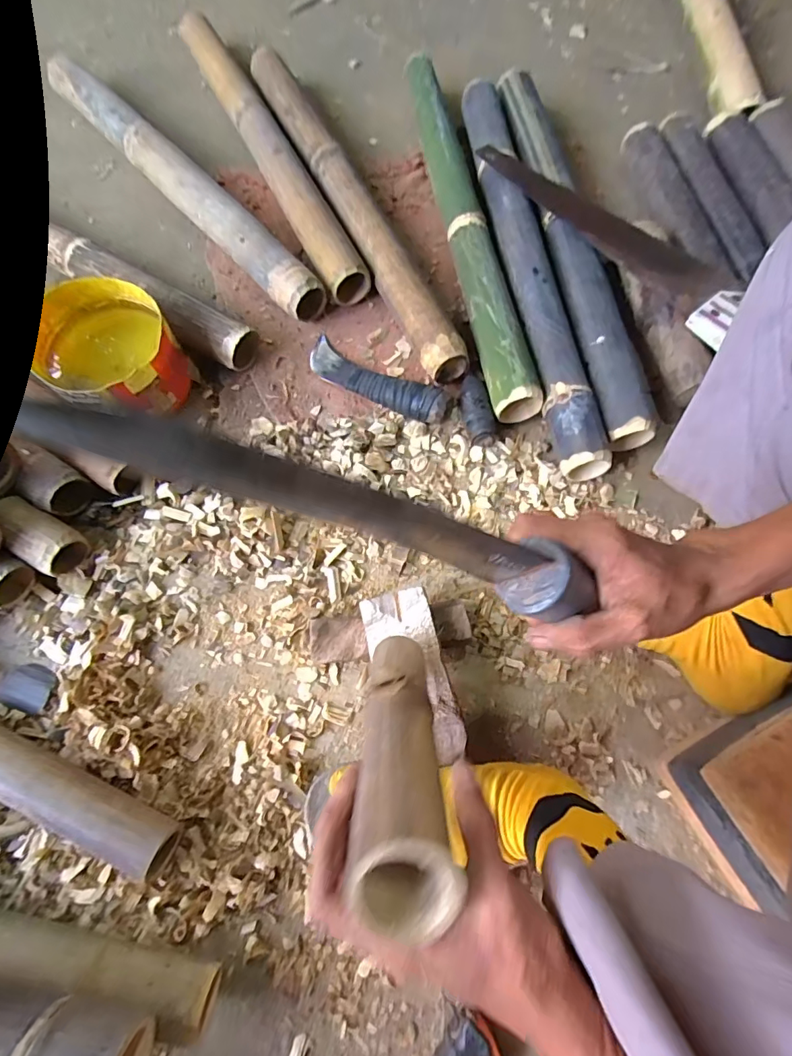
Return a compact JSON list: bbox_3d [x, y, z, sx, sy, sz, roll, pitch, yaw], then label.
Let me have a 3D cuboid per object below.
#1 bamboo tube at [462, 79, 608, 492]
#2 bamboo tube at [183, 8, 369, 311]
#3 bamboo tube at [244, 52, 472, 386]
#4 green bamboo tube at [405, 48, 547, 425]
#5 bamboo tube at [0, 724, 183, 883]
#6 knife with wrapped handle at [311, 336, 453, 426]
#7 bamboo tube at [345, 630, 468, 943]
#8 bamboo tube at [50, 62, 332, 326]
[{"bbox_3d":[0.175,-0.368,0.664,0.068,0.064,0.650,-7,71,-4],"label":"bamboo tube"},{"bbox_3d":[-0.196,-0.579,0.737,0.063,0.062,0.634,-25,73,-9],"label":"bamboo tube"},{"bbox_3d":[-0.071,-0.470,0.689,0.049,0.051,0.637,-24,73,-9],"label":"bamboo tube"},{"bbox_3d":[0.093,-0.445,0.688,0.063,0.062,0.648,-9,71,-4],"label":"green bamboo tube"},{"bbox_3d":[-0.310,0.235,0.432,0.246,0.040,0.050,24,72,6],"label":"bamboo tube"},{"bbox_3d":[-0.025,-0.184,0.611,0.203,0.035,0.047,31,73,9],"label":"knife with wrapped handle"},{"bbox_3d":[0.003,0.128,0.316,0.050,0.236,0.040,3,101,0],"label":"bamboo tube"},{"bbox_3d":[-0.315,-0.506,0.706,0.064,0.067,0.624,-41,76,-13],"label":"bamboo tube"}]

